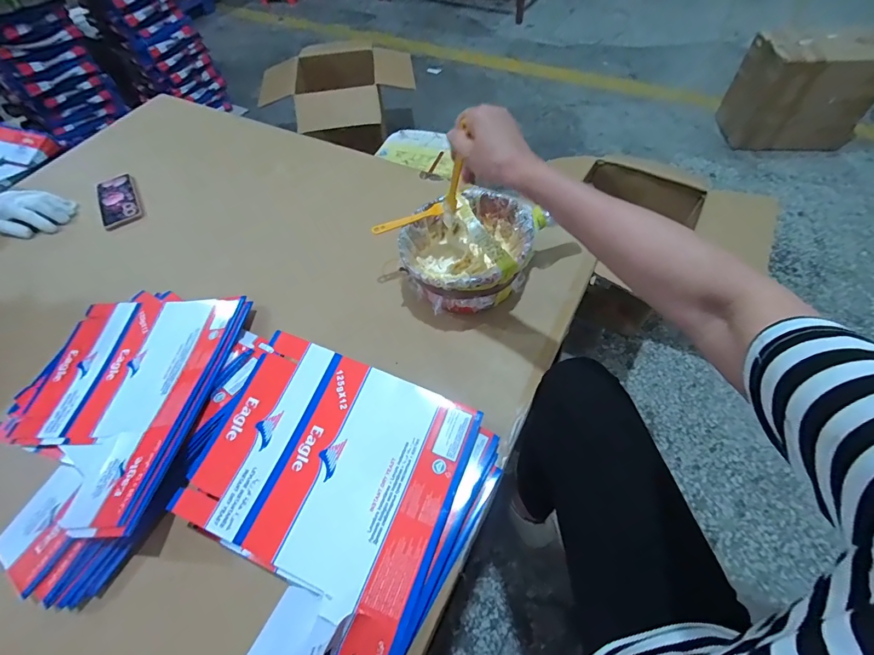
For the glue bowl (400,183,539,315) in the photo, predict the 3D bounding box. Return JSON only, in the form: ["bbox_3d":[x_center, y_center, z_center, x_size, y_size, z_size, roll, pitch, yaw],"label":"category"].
[{"bbox_3d":[0.045,-0.111,0.616,0.186,0.104,0.171,-2,56,3],"label":"glue bowl"}]

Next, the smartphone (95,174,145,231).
[{"bbox_3d":[-0.661,-0.264,0.824,0.075,0.009,0.142,-24,67,-19],"label":"smartphone"}]

